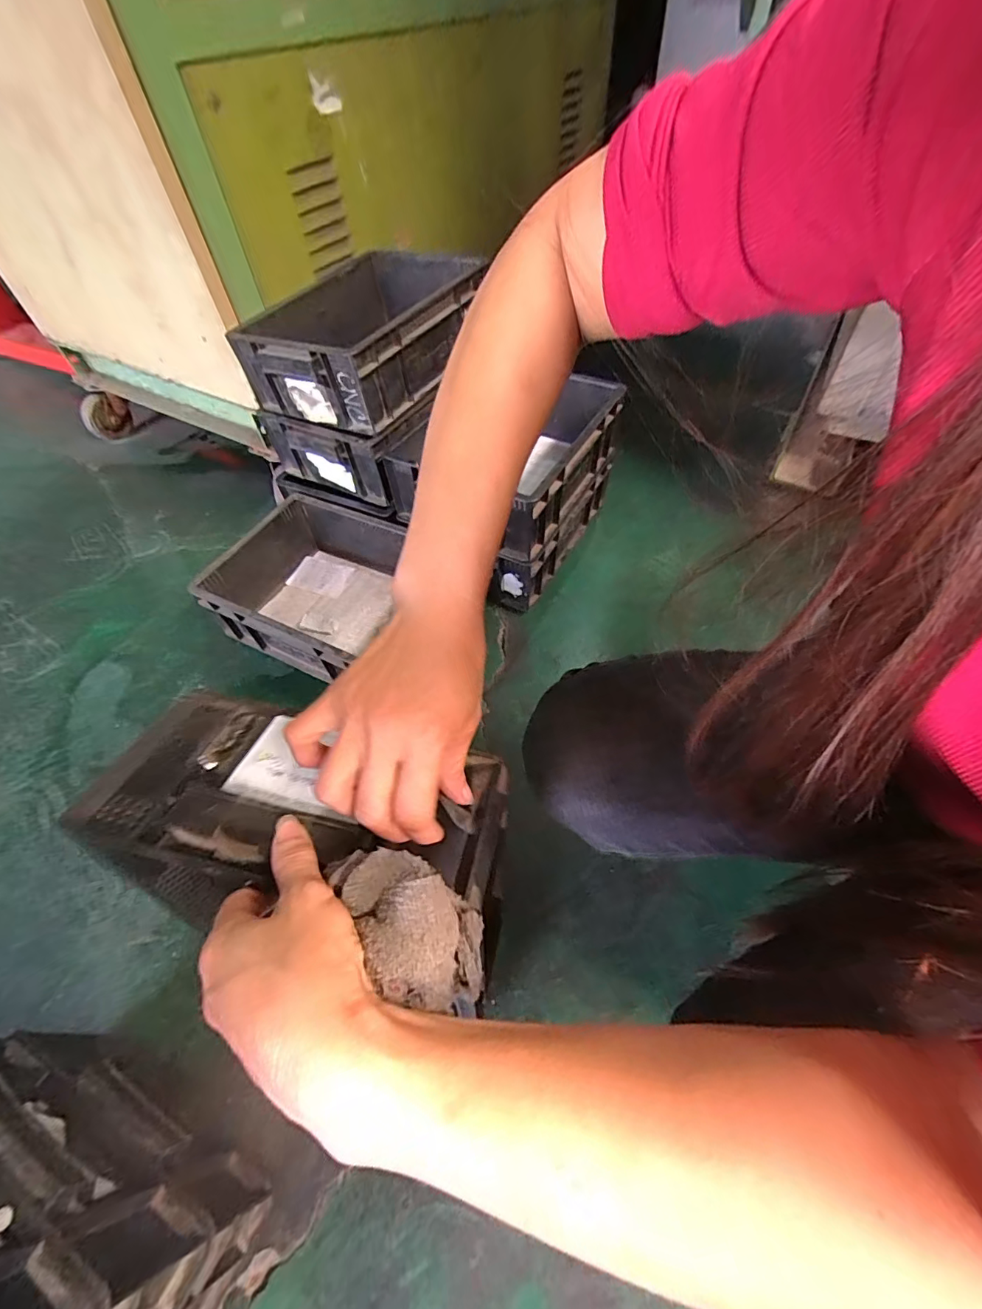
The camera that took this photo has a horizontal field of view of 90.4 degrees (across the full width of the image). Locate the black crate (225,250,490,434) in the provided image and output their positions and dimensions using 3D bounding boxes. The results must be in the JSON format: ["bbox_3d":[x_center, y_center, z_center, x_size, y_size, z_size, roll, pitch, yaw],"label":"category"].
[{"bbox_3d":[-0.185,-0.505,0.771,0.254,0.118,0.366,26,61,21],"label":"black crate"}]

